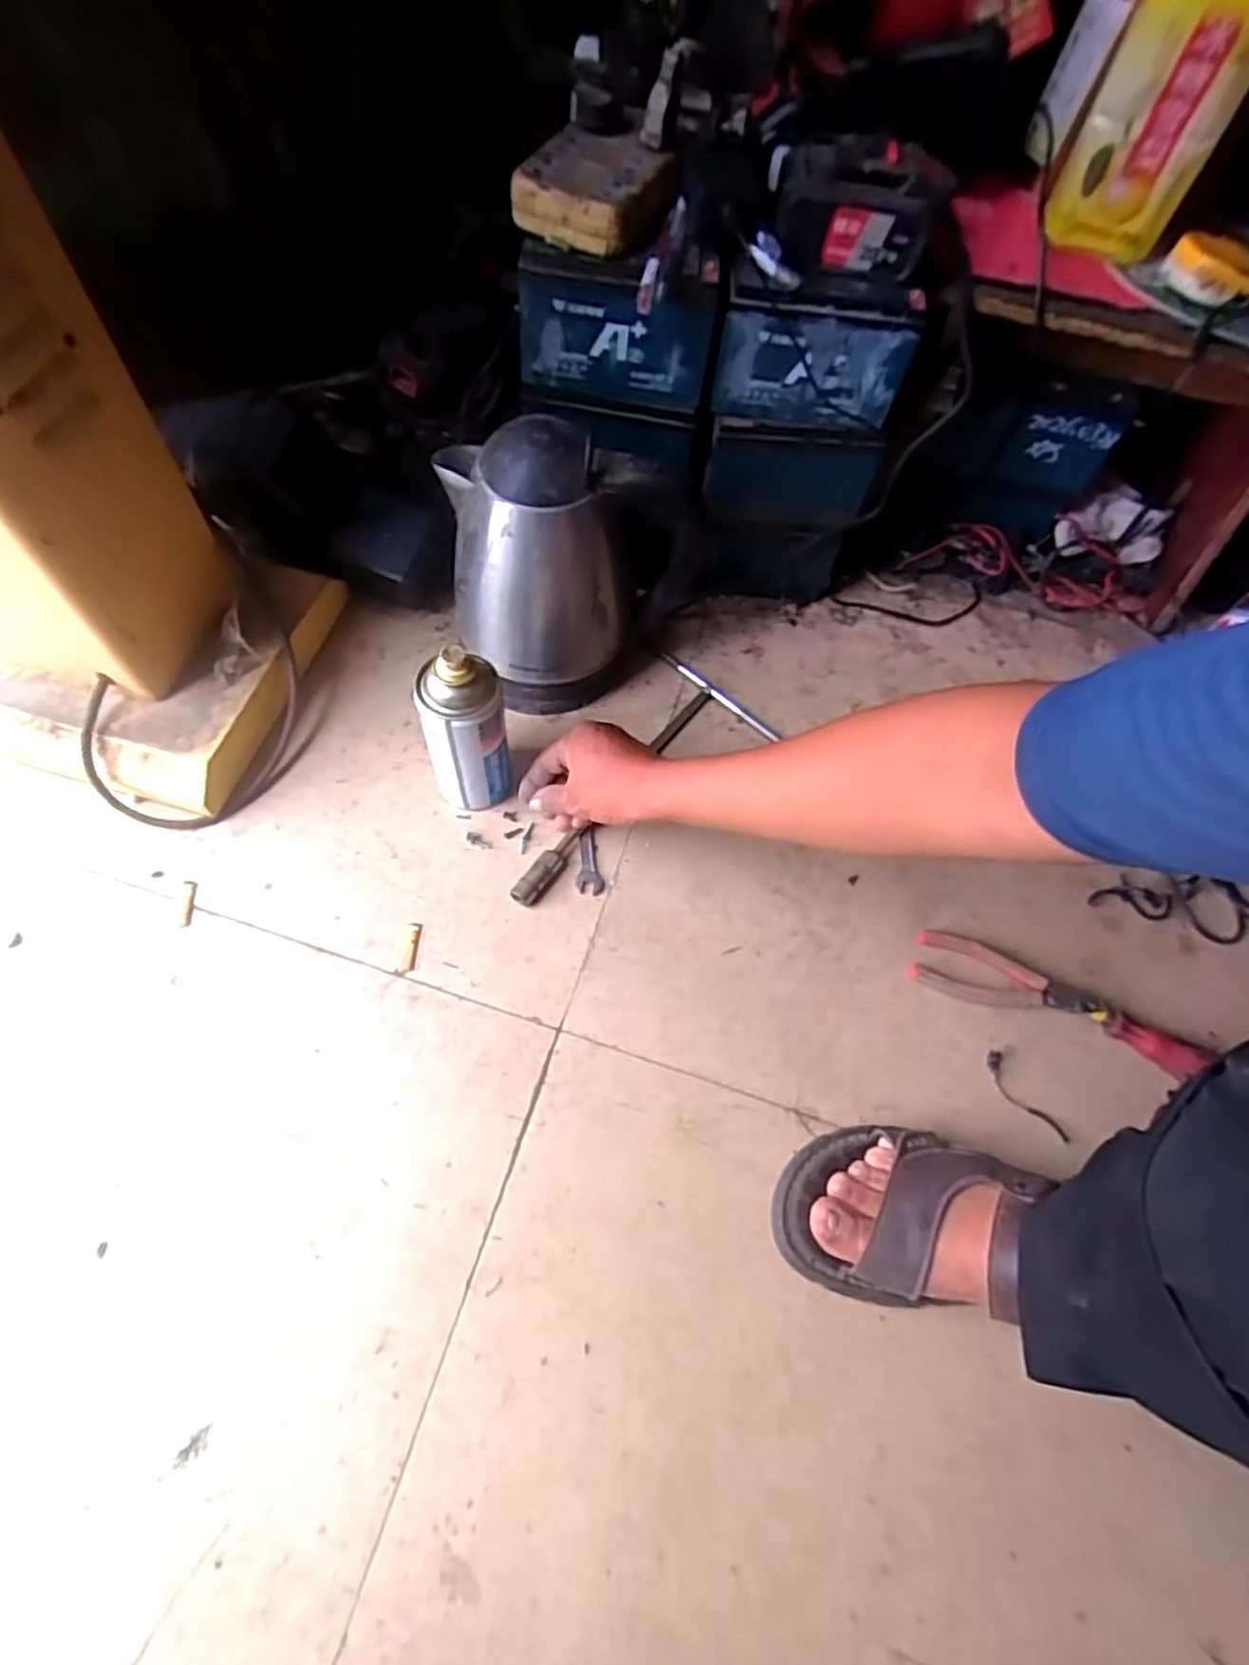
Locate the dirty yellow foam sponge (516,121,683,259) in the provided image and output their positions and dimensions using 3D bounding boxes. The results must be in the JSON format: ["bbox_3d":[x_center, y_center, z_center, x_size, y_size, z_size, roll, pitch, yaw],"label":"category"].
[{"bbox_3d":[-0.021,-0.473,0.551,0.091,0.027,0.112,22,64,5],"label":"dirty yellow foam sponge"}]

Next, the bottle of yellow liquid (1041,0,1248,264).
[{"bbox_3d":[0.429,-0.587,0.580,0.105,0.197,0.116,26,64,7],"label":"bottle of yellow liquid"}]

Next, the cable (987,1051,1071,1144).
[{"bbox_3d":[0.320,0.214,0.605,0.022,0.004,0.081,-28,69,-15],"label":"cable"}]

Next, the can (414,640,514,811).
[{"bbox_3d":[-0.124,-0.075,0.608,0.067,0.172,0.052,-19,67,-11],"label":"can"}]

